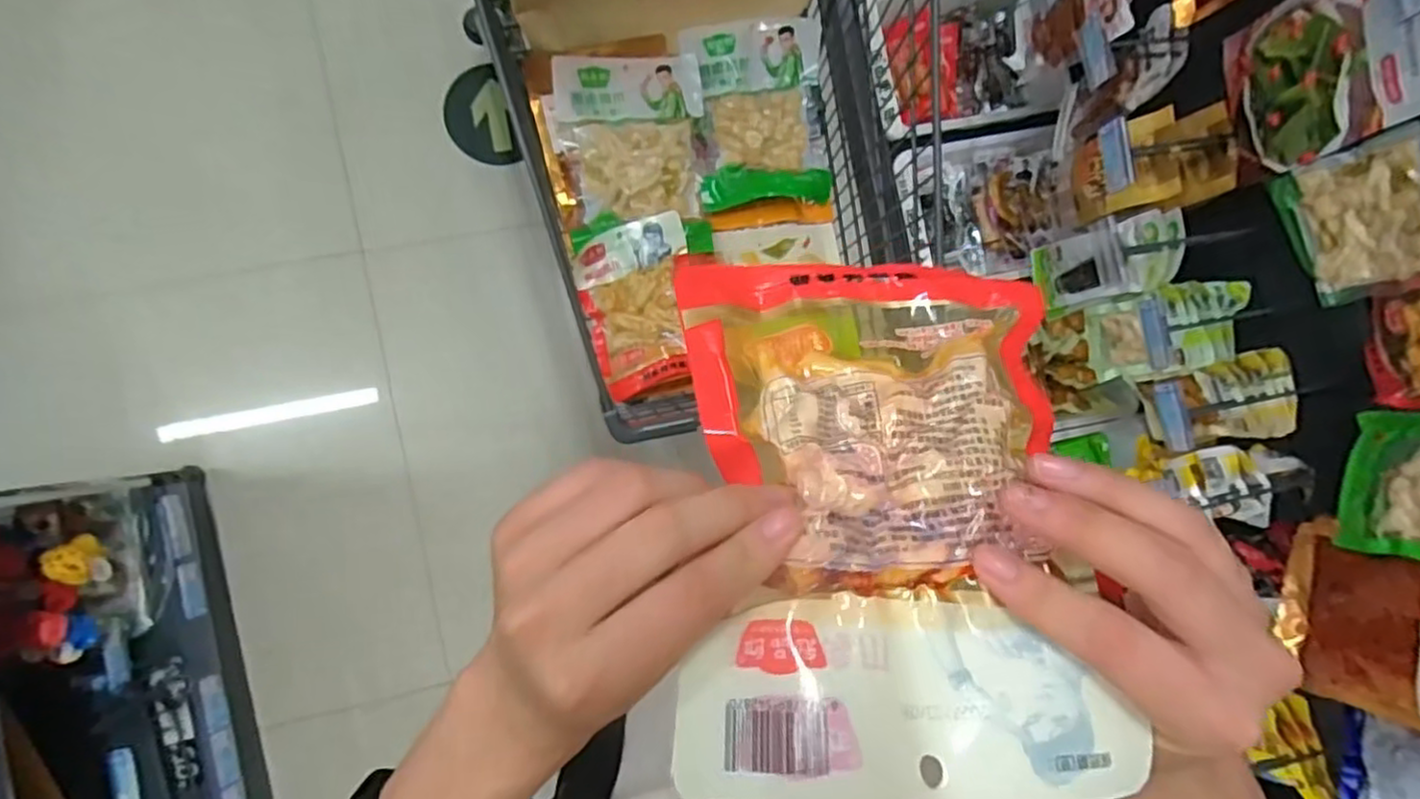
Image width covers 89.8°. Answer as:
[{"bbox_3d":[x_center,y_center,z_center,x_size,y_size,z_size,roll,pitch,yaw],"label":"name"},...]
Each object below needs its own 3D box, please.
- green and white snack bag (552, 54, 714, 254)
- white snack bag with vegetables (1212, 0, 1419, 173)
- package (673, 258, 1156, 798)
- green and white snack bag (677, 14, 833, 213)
[{"bbox_3d":[-0.101,-0.321,0.938,0.192,0.040,0.265,-4,88,-8],"label":"green and white snack bag"},{"bbox_3d":[0.635,-0.347,0.710,0.018,0.269,0.176,-2,87,-8],"label":"white snack bag with vegetables"},{"bbox_3d":[0.062,0.027,0.258,0.140,0.020,0.207,-1,60,-2],"label":"package"},{"bbox_3d":[0.069,-0.383,0.967,0.183,0.039,0.240,-7,88,-9],"label":"green and white snack bag"}]

